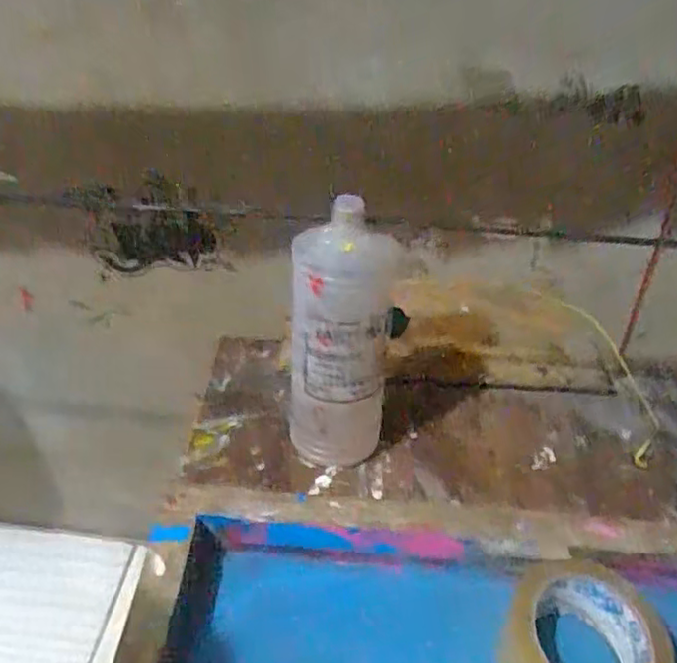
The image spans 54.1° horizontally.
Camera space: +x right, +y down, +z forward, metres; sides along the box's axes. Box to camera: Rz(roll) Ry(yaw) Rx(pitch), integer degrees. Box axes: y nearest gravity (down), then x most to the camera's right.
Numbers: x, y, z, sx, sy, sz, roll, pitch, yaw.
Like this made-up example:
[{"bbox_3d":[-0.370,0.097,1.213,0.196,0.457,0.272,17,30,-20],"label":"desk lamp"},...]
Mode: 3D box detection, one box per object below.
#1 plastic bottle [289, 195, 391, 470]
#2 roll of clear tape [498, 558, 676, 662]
[{"bbox_3d":[-0.007,0.012,0.553,0.080,0.228,0.066,-4,36,-12],"label":"plastic bottle"},{"bbox_3d":[0.158,0.210,0.433,0.105,0.049,0.110,3,36,-2],"label":"roll of clear tape"}]

